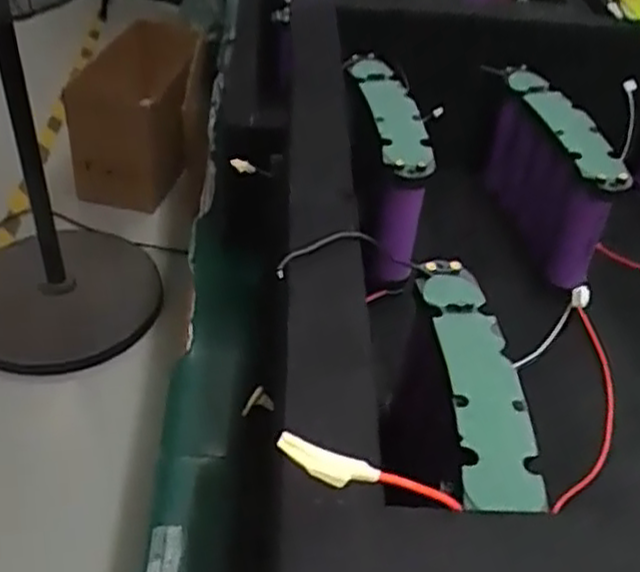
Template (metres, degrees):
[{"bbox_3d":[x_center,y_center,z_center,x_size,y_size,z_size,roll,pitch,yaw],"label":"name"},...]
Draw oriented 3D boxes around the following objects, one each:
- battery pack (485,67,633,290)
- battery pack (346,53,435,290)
[{"bbox_3d":[0.126,-0.059,0.411,0.027,0.074,0.106,-3,42,-9],"label":"battery pack"},{"bbox_3d":[0.034,-0.061,0.389,0.030,0.073,0.119,0,42,-6],"label":"battery pack"}]

